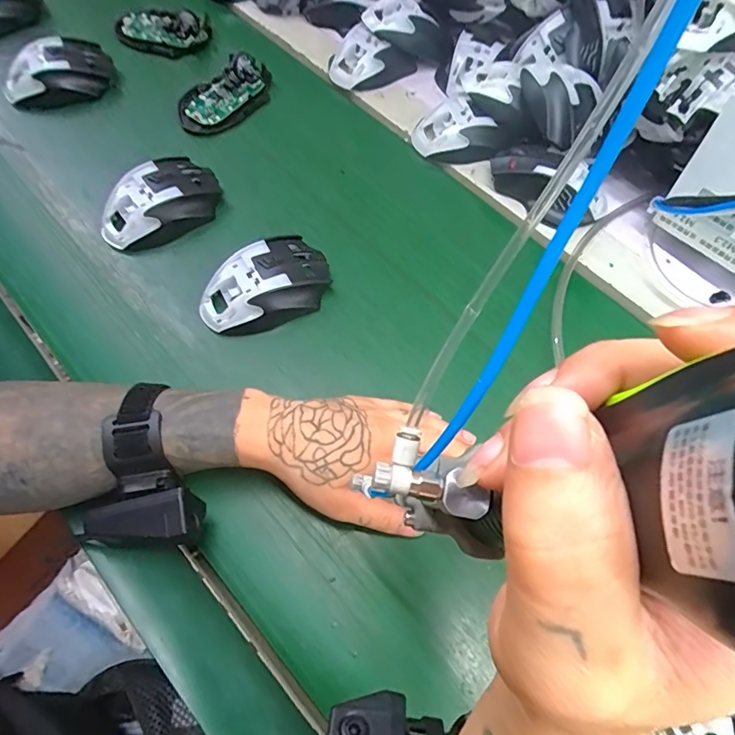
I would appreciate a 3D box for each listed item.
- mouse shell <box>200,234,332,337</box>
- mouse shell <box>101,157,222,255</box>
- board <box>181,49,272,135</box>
[{"bbox_3d":[-0.090,-0.072,0.432,0.114,0.037,0.069,-26,68,-13],"label":"mouse shell"},{"bbox_3d":[-0.198,-0.157,0.471,0.069,0.034,0.118,42,70,16],"label":"mouse shell"},{"bbox_3d":[-0.161,-0.308,0.559,0.073,0.027,0.125,31,70,14],"label":"board"}]

